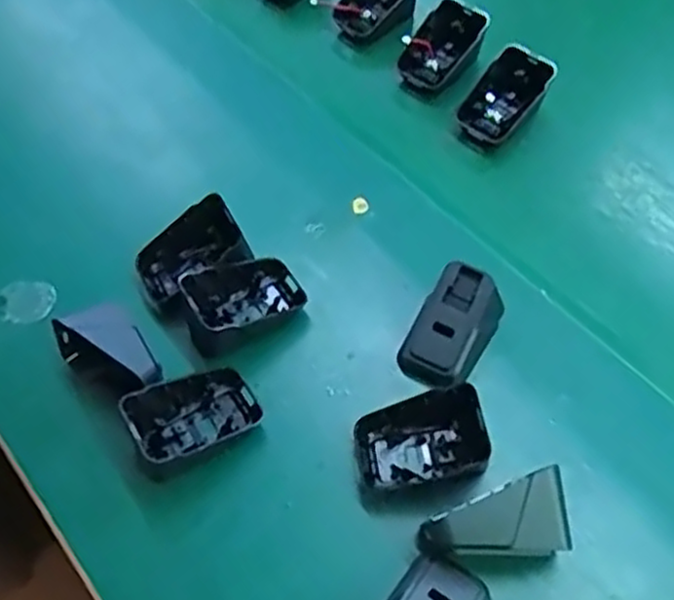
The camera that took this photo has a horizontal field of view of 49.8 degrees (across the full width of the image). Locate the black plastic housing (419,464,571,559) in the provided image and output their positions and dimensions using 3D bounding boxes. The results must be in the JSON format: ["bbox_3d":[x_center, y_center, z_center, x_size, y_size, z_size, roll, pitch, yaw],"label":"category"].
[{"bbox_3d":[0.075,0.112,0.345,0.071,0.037,0.034,-18,60,-9],"label":"black plastic housing"}]

